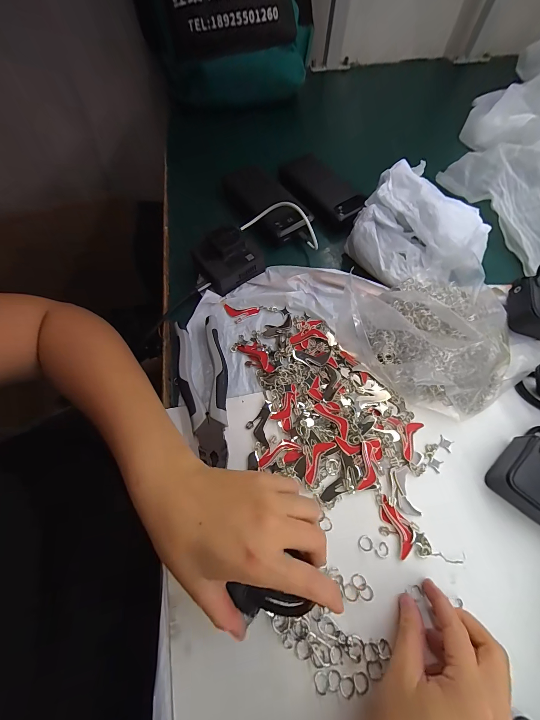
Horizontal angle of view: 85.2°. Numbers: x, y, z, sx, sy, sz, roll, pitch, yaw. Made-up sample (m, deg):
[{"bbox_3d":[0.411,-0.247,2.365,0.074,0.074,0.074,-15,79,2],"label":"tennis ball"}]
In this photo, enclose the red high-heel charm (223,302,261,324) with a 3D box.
[{"bbox_3d":[-0.039,-0.060,0.381,0.049,0.004,0.027,9,68,5],"label":"red high-heel charm"}]

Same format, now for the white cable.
[{"bbox_3d":[0.016,-0.182,0.394,0.106,0.055,0.031,16,65,7],"label":"white cable"}]

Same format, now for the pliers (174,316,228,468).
[{"bbox_3d":[-0.072,0.031,0.329,0.051,0.020,0.167,-14,67,-4],"label":"pliers"}]

